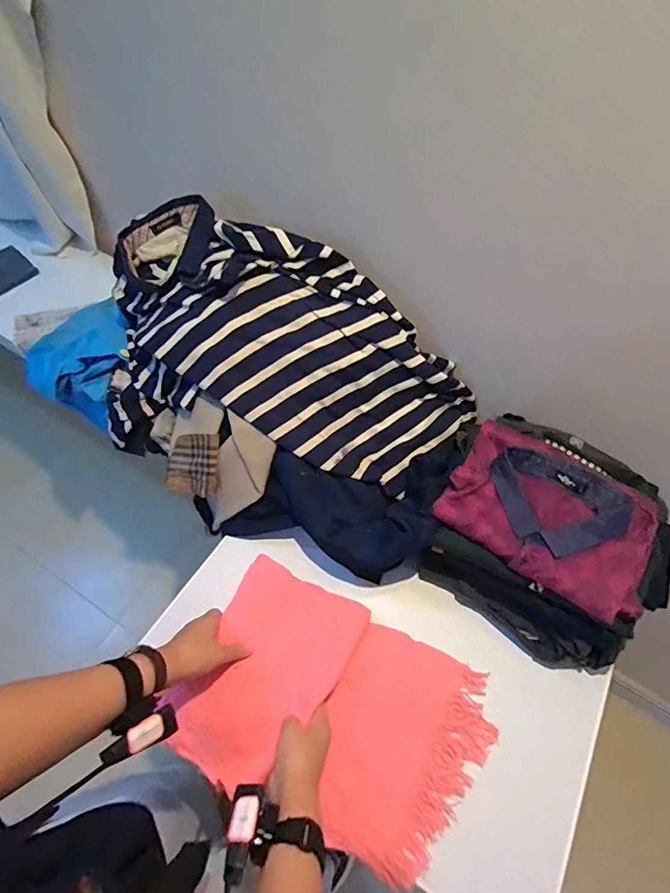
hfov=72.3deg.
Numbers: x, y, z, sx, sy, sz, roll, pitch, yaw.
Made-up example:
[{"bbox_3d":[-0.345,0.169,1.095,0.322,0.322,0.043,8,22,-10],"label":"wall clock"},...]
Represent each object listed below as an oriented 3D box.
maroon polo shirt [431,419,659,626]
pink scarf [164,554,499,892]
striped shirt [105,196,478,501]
[{"bbox_3d":[0.292,0.091,0.625,0.264,0.046,0.178,33,60,18],"label":"maroon polo shirt"},{"bbox_3d":[-0.001,0.343,0.603,0.378,0.031,0.256,23,58,13],"label":"pink scarf"},{"bbox_3d":[-0.084,-0.147,0.727,0.625,0.235,0.309,14,56,6],"label":"striped shirt"}]

